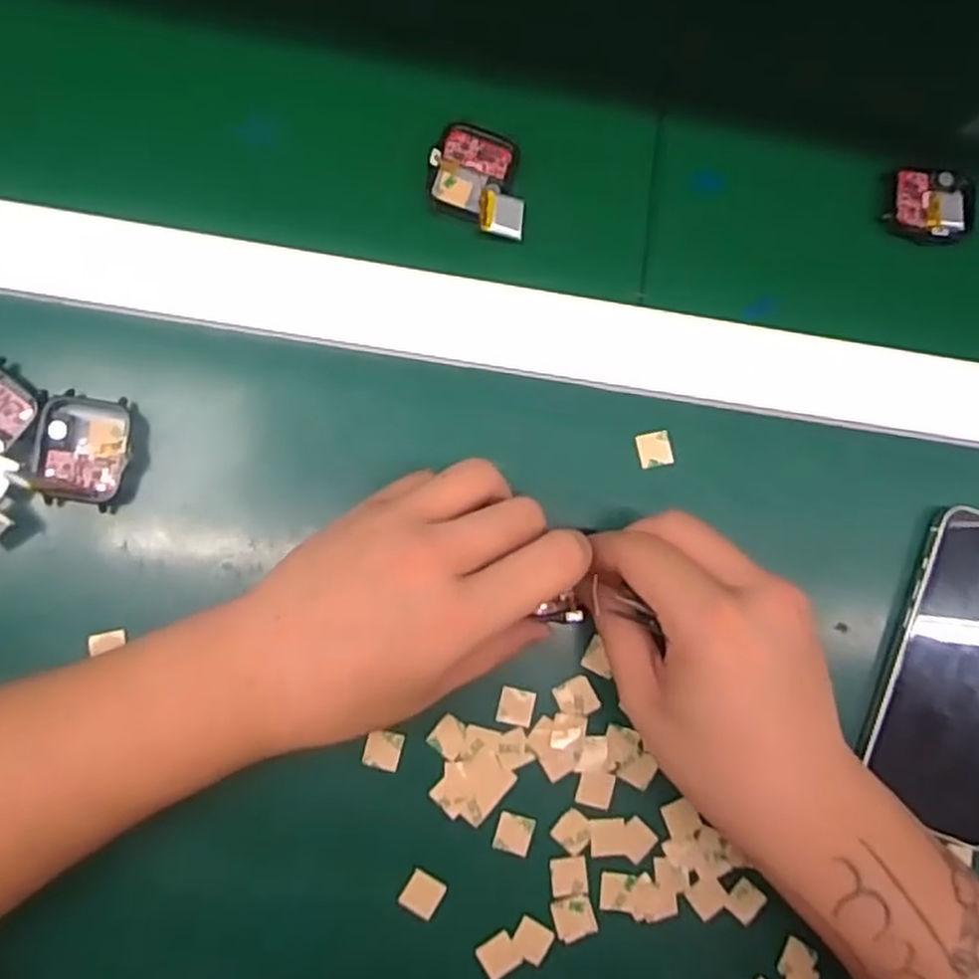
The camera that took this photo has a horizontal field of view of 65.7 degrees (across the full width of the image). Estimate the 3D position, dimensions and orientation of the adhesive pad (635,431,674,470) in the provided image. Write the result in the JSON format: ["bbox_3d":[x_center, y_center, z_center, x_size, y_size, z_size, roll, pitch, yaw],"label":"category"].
[{"bbox_3d":[0.077,-0.018,0.354,0.015,0.004,0.015,-12,85,-7],"label":"adhesive pad"}]

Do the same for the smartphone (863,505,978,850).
[{"bbox_3d":[0.224,0.085,0.351,0.075,0.011,0.141,22,82,-3],"label":"smartphone"}]

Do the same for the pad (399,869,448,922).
[{"bbox_3d":[-0.028,0.174,0.325,0.016,0.004,0.016,32,82,-1],"label":"pad"}]

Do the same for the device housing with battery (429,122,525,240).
[{"bbox_3d":[-0.005,-0.144,0.354,0.044,0.014,0.052,5,83,-5],"label":"device housing with battery"}]

